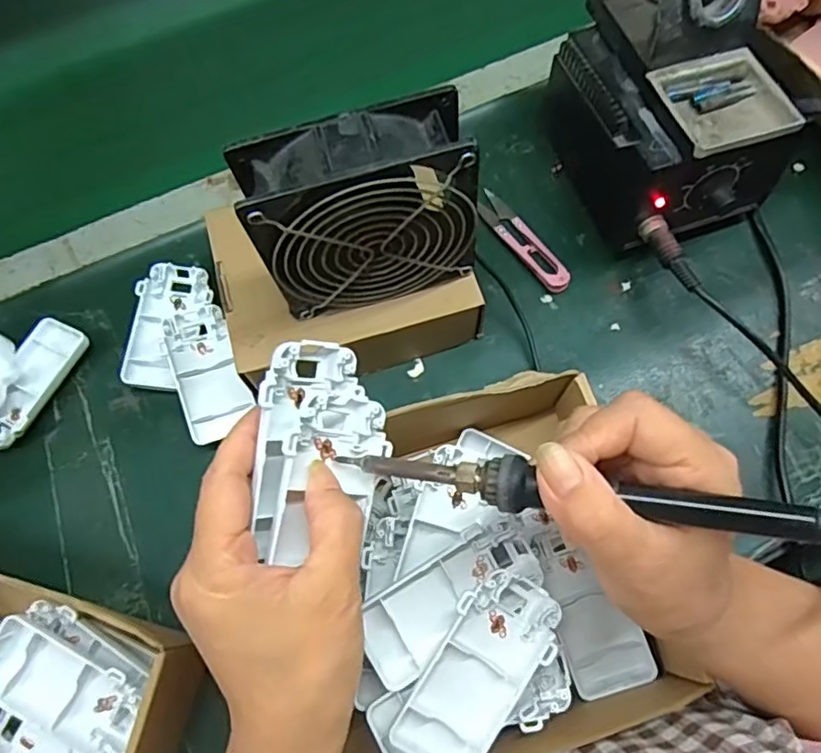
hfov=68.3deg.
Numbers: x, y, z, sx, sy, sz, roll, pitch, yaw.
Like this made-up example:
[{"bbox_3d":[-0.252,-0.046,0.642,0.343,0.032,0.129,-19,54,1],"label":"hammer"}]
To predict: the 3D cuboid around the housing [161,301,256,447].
[{"bbox_3d":[-0.141,-0.004,0.418,0.042,0.020,0.091,-21,70,-8],"label":"housing"}]

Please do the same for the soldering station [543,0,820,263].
[{"bbox_3d":[0.170,-0.194,0.411,0.105,0.161,0.178,-27,71,-10],"label":"soldering station"}]

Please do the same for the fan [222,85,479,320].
[{"bbox_3d":[-0.025,-0.088,0.339,0.119,0.116,0.042,-14,69,-5],"label":"fan"}]

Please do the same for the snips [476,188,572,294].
[{"bbox_3d":[0.085,-0.104,0.459,0.024,0.008,0.102,-33,72,-12],"label":"snips"}]

